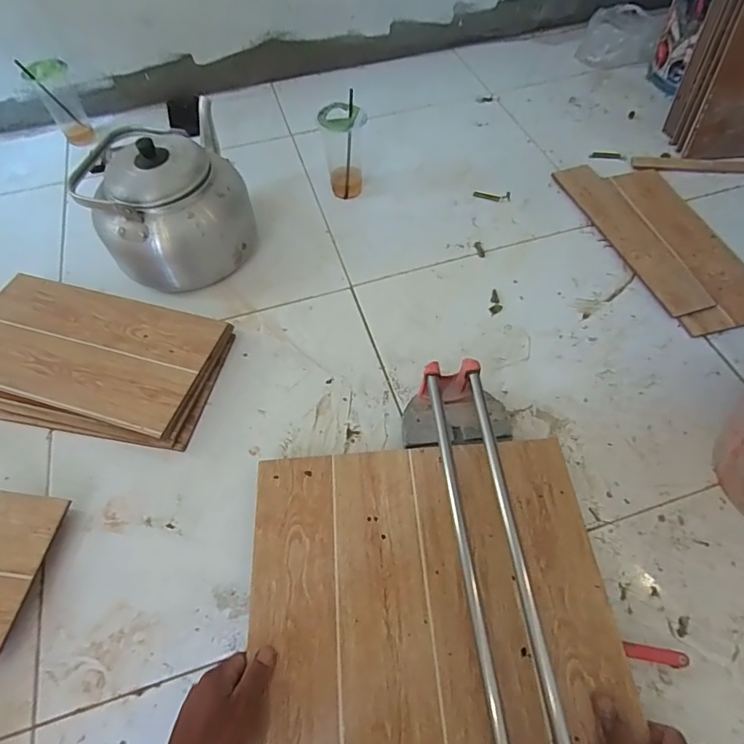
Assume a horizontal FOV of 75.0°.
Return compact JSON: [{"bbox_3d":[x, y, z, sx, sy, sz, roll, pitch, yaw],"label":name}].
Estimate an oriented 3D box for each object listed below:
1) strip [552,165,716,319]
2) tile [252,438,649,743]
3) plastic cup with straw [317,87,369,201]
[{"bbox_3d":[0.460,-0.255,0.877,0.092,0.011,0.397,-13,57,-6],"label":"strip"},{"bbox_3d":[0.065,0.268,0.532,0.388,0.009,0.390,-4,57,0],"label":"tile"},{"bbox_3d":[-0.051,-0.426,0.932,0.077,0.154,0.075,-12,57,-6],"label":"plastic cup with straw"}]

